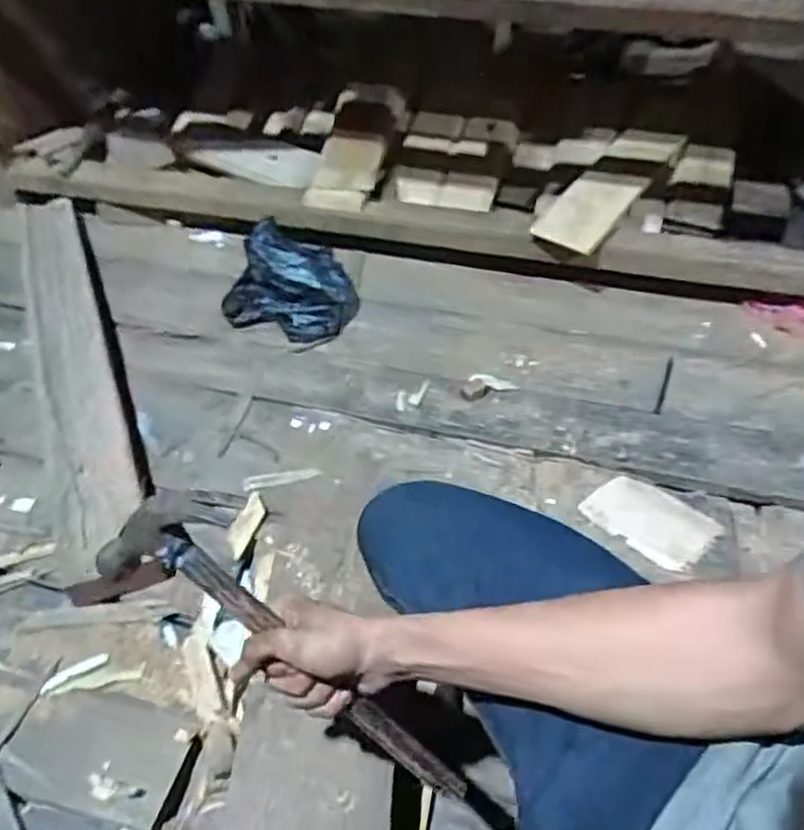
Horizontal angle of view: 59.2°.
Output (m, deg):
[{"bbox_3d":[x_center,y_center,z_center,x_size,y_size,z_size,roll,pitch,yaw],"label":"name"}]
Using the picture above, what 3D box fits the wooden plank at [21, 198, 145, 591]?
[{"bbox_3d":[-0.512,-0.105,1.102,0.122,0.051,0.890,-16,48,-16],"label":"wooden plank"}]

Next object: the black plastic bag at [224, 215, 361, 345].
[{"bbox_3d":[-0.195,-0.235,1.204,0.221,0.094,0.225,-9,47,-10],"label":"black plastic bag"}]

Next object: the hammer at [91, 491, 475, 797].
[{"bbox_3d":[-0.060,0.164,0.511,0.321,0.113,0.021,36,28,-6],"label":"hammer"}]

